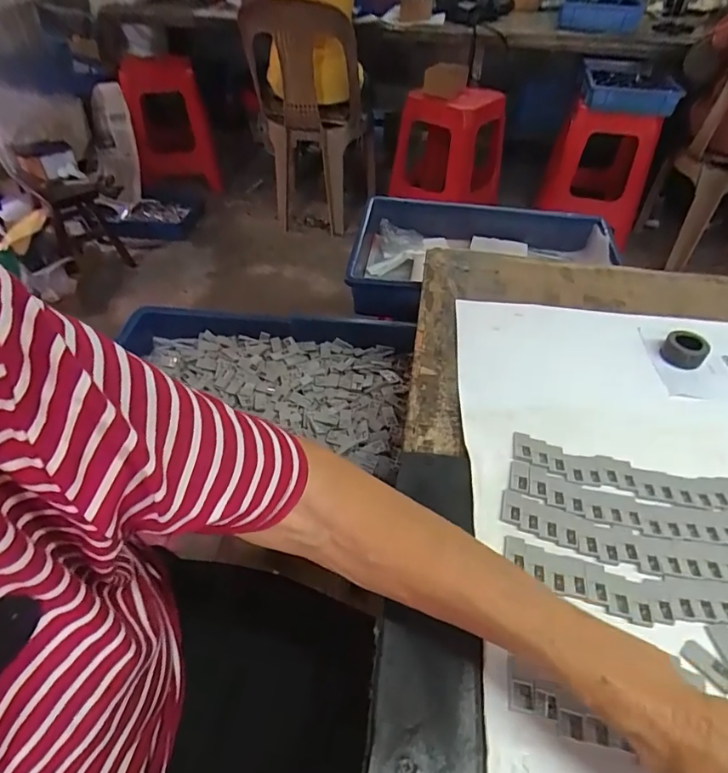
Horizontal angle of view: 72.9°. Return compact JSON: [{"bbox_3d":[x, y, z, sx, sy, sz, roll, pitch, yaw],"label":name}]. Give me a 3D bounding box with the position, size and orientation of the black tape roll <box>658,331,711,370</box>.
[{"bbox_3d":[0.315,-0.036,0.483,0.037,0.022,0.037,1,44,-1],"label":"black tape roll"}]

